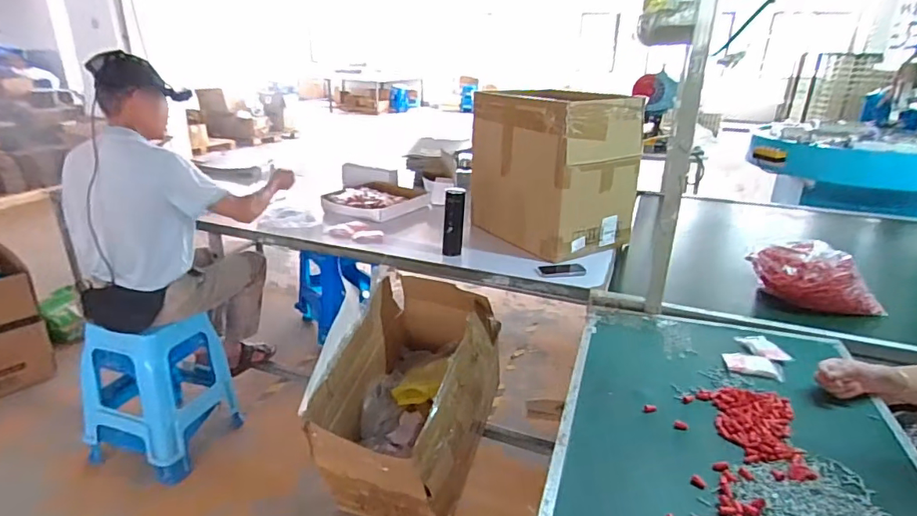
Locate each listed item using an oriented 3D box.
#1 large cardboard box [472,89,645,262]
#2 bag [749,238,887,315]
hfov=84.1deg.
[{"bbox_3d":[0.347,-0.323,1.841,0.382,0.533,0.500,-11,26,-30],"label":"large cardboard box"},{"bbox_3d":[0.954,0.056,1.366,0.324,0.159,0.120,19,27,35],"label":"bag"}]

